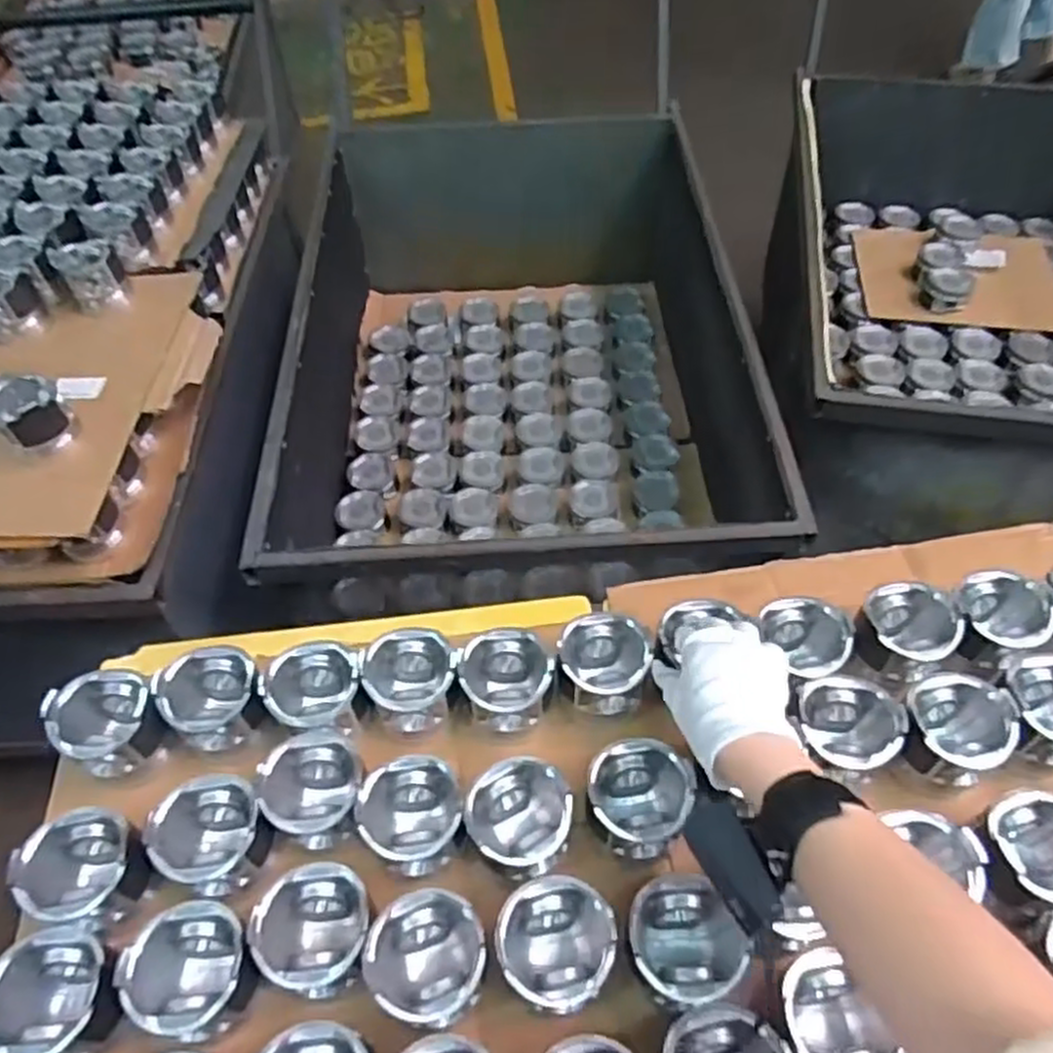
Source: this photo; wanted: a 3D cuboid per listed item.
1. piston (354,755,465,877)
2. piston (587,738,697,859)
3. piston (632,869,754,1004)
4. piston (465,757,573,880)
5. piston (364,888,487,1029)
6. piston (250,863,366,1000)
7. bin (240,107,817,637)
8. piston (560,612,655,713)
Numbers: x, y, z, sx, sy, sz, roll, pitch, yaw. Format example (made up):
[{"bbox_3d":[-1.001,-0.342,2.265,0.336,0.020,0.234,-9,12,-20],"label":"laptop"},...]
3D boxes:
[{"bbox_3d":[-0.091,0.236,0.635,0.082,0.058,0.082,1,52,3],"label":"piston"},{"bbox_3d":[0.092,0.223,0.639,0.079,0.066,0.083,-1,52,1],"label":"piston"},{"bbox_3d":[0.116,0.306,0.573,0.084,0.067,0.084,9,53,9],"label":"piston"},{"bbox_3d":[-0.005,0.233,0.627,0.080,0.072,0.083,-1,52,1],"label":"piston"},{"bbox_3d":[-0.070,0.318,0.573,0.081,0.068,0.080,-1,52,1],"label":"piston"},{"bbox_3d":[-0.157,0.303,0.581,0.083,0.071,0.078,-1,52,1],"label":"piston"},{"bbox_3d":[-0.060,-0.313,1.504,0.822,0.419,1.119,-4,52,-1],"label":"bin"},{"bbox_3d":[0.071,0.127,0.716,0.079,0.062,0.076,-1,52,1],"label":"piston"}]

